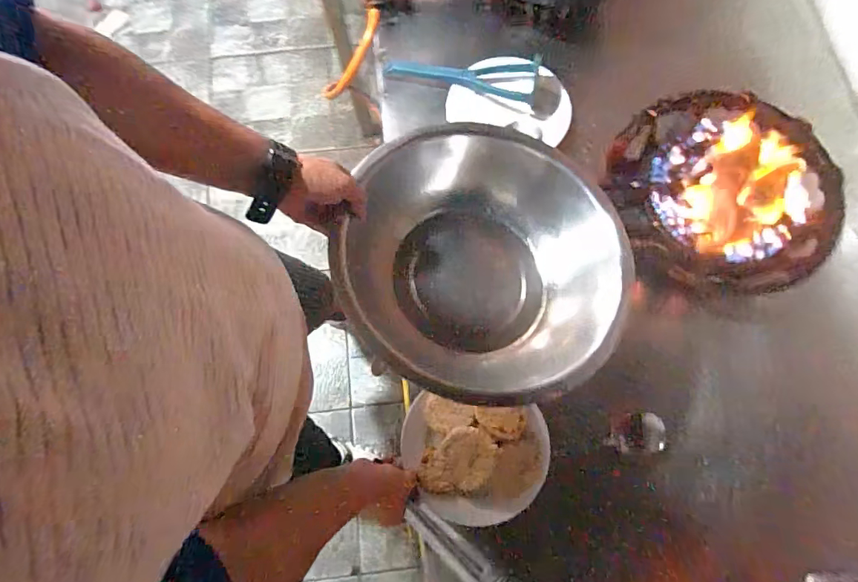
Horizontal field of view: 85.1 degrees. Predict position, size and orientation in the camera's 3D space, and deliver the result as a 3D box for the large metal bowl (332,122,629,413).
[{"bbox_3d":[0.058,-0.040,0.534,0.310,0.102,0.322,0,76,2],"label":"large metal bowl"}]

